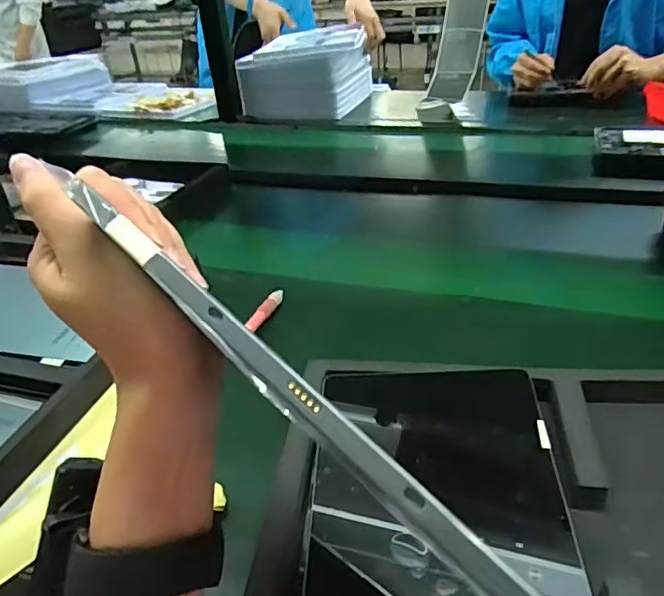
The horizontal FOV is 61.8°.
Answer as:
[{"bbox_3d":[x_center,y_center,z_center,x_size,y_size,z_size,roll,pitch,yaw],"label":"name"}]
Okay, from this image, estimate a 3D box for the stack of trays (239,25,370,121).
[{"bbox_3d":[-0.061,-0.572,1.437,0.259,0.169,0.343,5,34,16],"label":"stack of trays"}]

